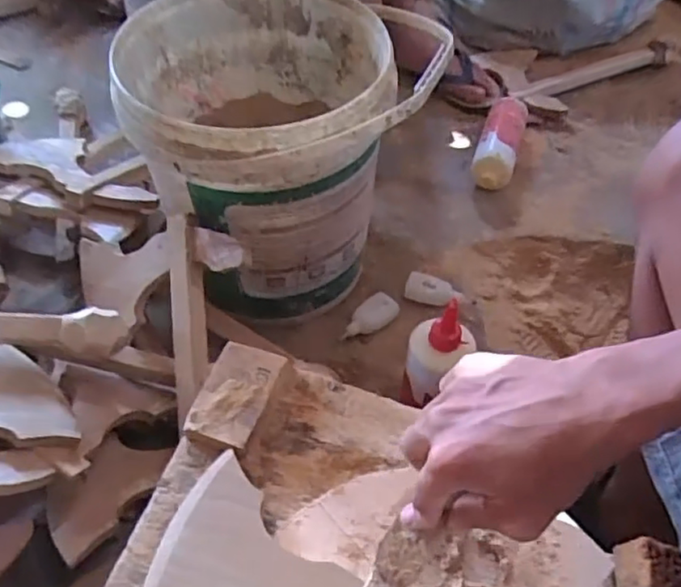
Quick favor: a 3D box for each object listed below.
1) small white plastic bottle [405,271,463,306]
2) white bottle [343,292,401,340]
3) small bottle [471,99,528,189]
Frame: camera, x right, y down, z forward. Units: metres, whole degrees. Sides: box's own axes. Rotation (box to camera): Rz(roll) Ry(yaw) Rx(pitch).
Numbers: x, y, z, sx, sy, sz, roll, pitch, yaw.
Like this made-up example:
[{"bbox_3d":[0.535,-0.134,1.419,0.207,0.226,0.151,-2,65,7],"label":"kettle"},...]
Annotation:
[{"bbox_3d":[0.133,-0.005,0.859,0.080,0.025,0.039,10,55,3],"label":"small white plastic bottle"},{"bbox_3d":[0.038,0.033,0.823,0.083,0.020,0.042,-35,59,-26],"label":"white bottle"},{"bbox_3d":[0.272,-0.259,1.037,0.066,0.058,0.213,16,52,12],"label":"small bottle"}]

